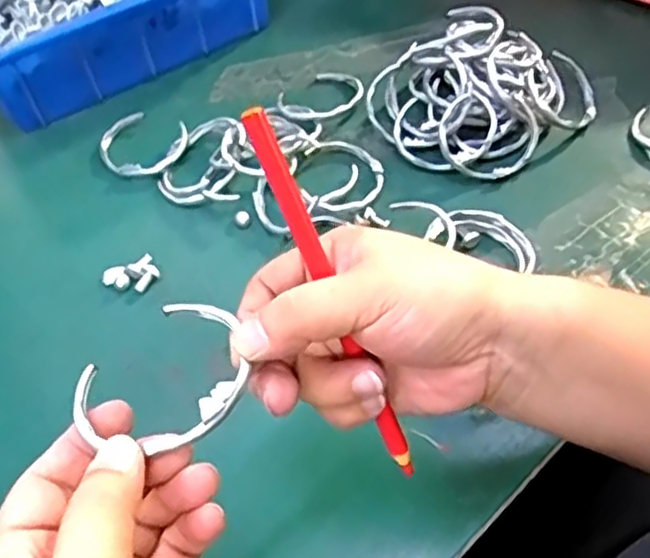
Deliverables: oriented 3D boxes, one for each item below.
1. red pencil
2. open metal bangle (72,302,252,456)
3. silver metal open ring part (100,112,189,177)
[{"bbox_3d":[0.004,0.011,0.270,0.008,0.163,0.005,-30,19,-18],"label":"red pencil"},{"bbox_3d":[-0.057,0.036,0.250,0.053,0.009,0.067,40,65,23],"label":"open metal bangle"},{"bbox_3d":[-0.132,-0.095,0.489,0.065,0.014,0.052,15,56,14],"label":"silver metal open ring part"}]

